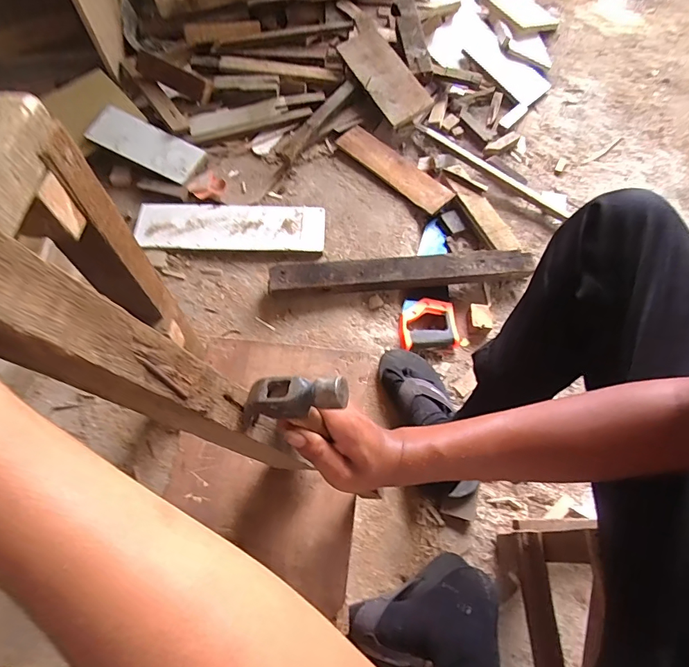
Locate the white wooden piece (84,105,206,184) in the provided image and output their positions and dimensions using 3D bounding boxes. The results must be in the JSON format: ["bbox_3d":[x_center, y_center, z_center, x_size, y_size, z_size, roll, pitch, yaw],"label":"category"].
[{"bbox_3d":[-0.471,-0.449,0.982,0.259,0.022,0.104,27,78,2],"label":"white wooden piece"}]

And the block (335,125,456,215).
[{"bbox_3d":[0.121,-0.402,1.007,0.309,0.019,0.085,43,72,14],"label":"block"}]

